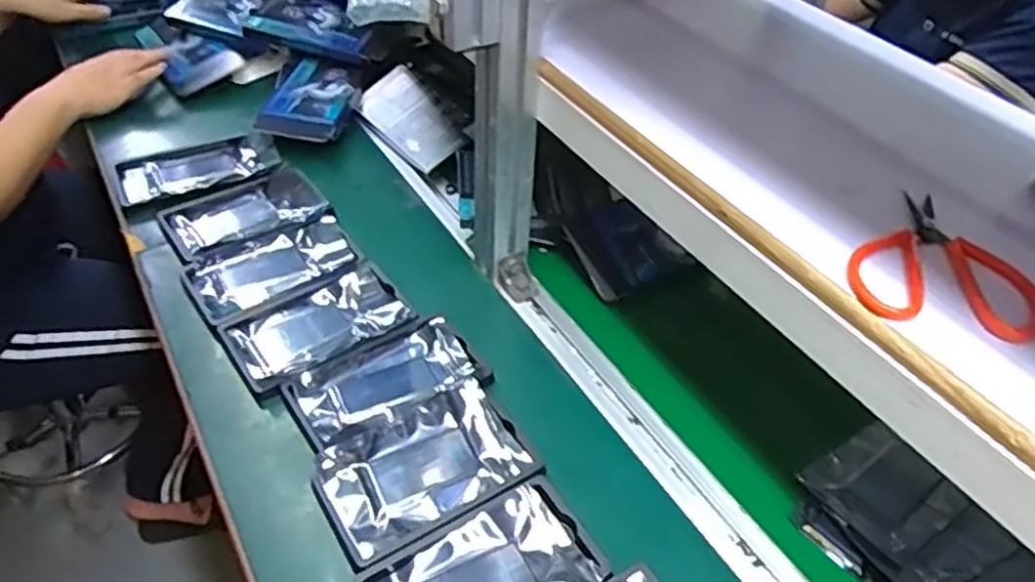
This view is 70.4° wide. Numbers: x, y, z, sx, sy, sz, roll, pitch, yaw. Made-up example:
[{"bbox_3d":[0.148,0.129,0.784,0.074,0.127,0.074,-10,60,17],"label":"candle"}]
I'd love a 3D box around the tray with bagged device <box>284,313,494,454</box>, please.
[{"bbox_3d":[-0.112,0.075,0.631,0.156,0.021,0.088,-24,51,-24],"label":"tray with bagged device"}]

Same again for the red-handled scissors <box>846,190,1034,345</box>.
[{"bbox_3d":[0.253,-0.011,0.424,0.099,0.014,0.113,33,50,26],"label":"red-handled scissors"}]

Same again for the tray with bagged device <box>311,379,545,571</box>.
[{"bbox_3d":[-0.073,0.136,0.568,0.154,0.013,0.101,-23,51,-23],"label":"tray with bagged device"}]

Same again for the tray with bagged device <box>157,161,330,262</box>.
[{"bbox_3d":[-0.288,-0.082,0.775,0.152,0.013,0.100,-28,53,-27],"label":"tray with bagged device"}]

